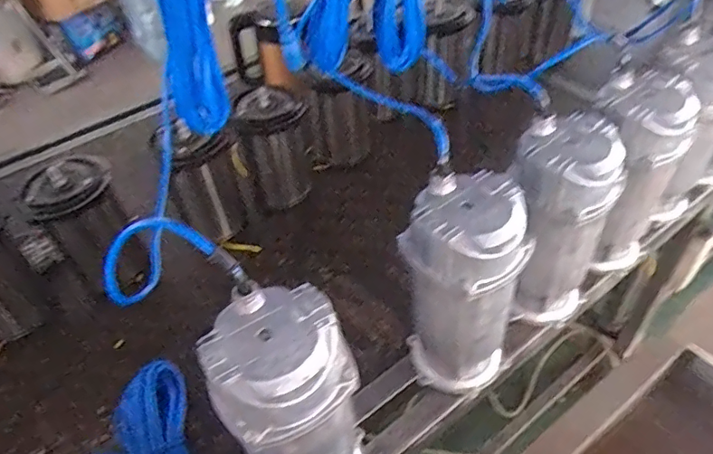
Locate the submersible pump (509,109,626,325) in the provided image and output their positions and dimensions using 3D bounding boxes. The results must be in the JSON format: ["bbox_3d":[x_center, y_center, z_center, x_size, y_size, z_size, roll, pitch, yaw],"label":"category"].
[{"bbox_3d":[0.267,0.005,0.722,0.132,0.291,0.116,-27,48,-20],"label":"submersible pump"}]

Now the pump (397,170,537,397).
[{"bbox_3d":[0.131,0.085,0.660,0.142,0.292,0.123,6,46,12],"label":"pump"}]

